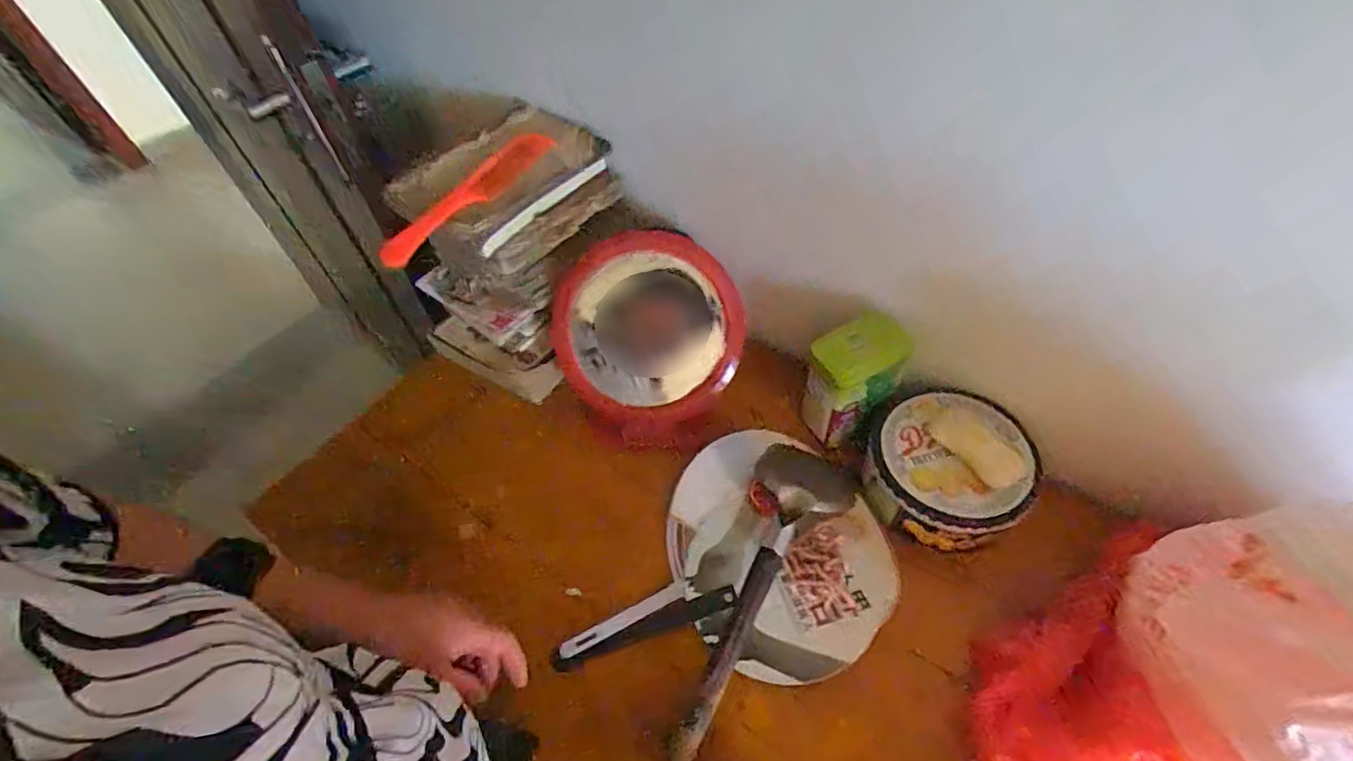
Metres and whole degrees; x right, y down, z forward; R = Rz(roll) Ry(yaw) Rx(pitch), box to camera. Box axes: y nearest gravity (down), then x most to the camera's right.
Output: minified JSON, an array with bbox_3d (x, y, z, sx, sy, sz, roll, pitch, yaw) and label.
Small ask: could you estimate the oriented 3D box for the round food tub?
[{"bbox_3d":[0.263,0.085,0.572,0.149,0.061,0.145,2,52,6],"label":"round food tub"}]

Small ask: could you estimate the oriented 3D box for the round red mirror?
[{"bbox_3d":[-0.034,-0.054,0.651,0.210,0.024,0.199,2,104,9],"label":"round red mirror"}]

